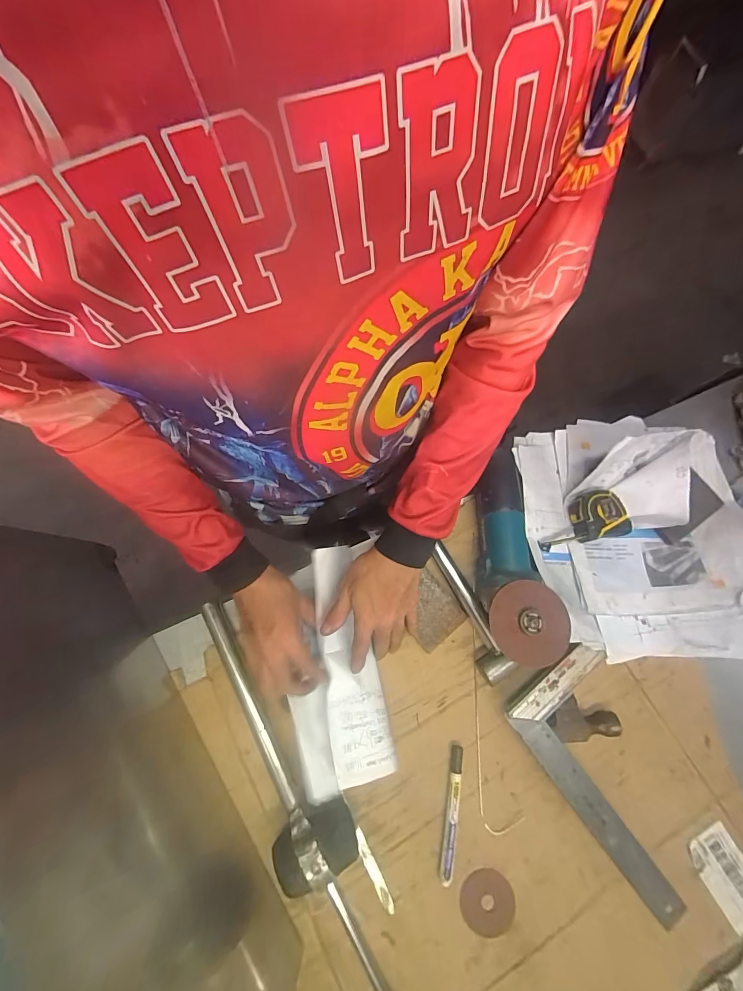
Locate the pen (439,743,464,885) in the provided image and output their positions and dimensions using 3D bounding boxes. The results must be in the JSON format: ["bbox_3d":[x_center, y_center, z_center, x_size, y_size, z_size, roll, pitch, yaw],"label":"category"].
[{"bbox_3d":[0.098,0.386,0.468,0.016,0.016,0.139,9,75,2],"label":"pen"}]

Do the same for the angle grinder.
[{"bbox_3d":[0.190,0.077,0.508,0.095,0.098,0.254,1,78,2],"label":"angle grinder"}]

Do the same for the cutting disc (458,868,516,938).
[{"bbox_3d":[0.137,0.480,0.452,0.064,0.004,0.062,0,75,0],"label":"cutting disc"}]

